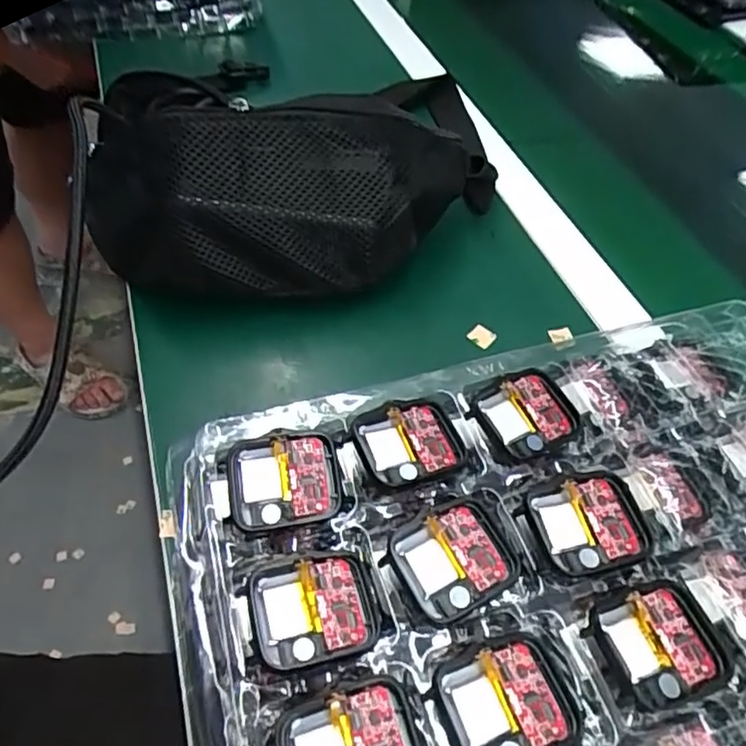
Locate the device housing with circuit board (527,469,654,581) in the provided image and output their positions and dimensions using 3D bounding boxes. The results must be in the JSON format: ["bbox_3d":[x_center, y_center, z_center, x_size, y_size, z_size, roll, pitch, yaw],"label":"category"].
[{"bbox_3d":[0.083,0.057,0.234,0.041,0.005,0.037,-8,53,-11],"label":"device housing with circuit board"}]

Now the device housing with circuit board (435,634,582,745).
[{"bbox_3d":[0.044,0.108,0.197,0.042,0.005,0.036,-13,54,-15],"label":"device housing with circuit board"}]

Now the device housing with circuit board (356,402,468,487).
[{"bbox_3d":[0.016,0.029,0.254,0.042,0.009,0.035,-14,54,-15],"label":"device housing with circuit board"}]

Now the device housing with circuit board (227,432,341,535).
[{"bbox_3d":[-0.036,0.043,0.242,0.043,0.007,0.036,-9,70,-1],"label":"device housing with circuit board"}]

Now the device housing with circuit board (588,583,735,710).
[{"bbox_3d":[0.101,0.094,0.212,0.044,0.009,0.038,-11,53,-13],"label":"device housing with circuit board"}]

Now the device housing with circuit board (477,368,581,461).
[{"bbox_3d":[0.069,0.018,0.266,0.043,0.008,0.035,-21,56,-20],"label":"device housing with circuit board"}]

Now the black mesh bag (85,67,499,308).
[{"bbox_3d":[-0.044,-0.124,0.410,0.283,0.111,0.130,-9,53,-12],"label":"black mesh bag"}]

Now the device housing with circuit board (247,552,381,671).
[{"bbox_3d":[-0.020,0.084,0.216,0.044,0.013,0.036,-9,53,-11],"label":"device housing with circuit board"}]

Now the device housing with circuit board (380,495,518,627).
[{"bbox_3d":[0.032,0.068,0.226,0.045,0.007,0.038,-23,57,-21],"label":"device housing with circuit board"}]

